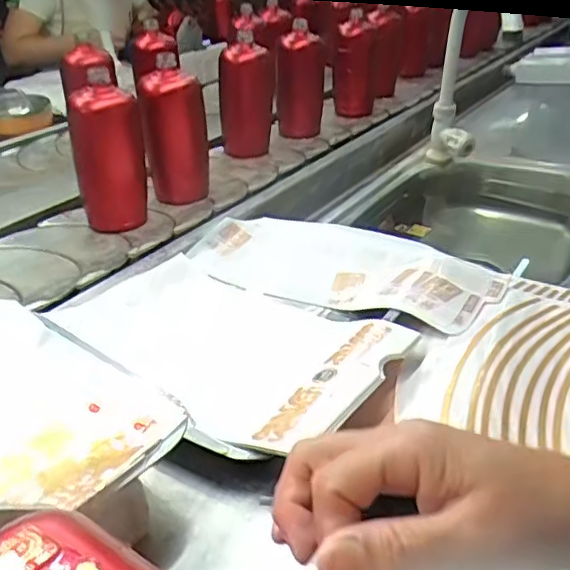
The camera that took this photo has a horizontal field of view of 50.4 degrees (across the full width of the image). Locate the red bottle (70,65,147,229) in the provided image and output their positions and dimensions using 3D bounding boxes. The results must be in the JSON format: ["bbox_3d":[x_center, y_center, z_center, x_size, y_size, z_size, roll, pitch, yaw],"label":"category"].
[{"bbox_3d":[-0.221,-0.164,0.760,0.061,0.181,0.061,23,39,34],"label":"red bottle"}]

